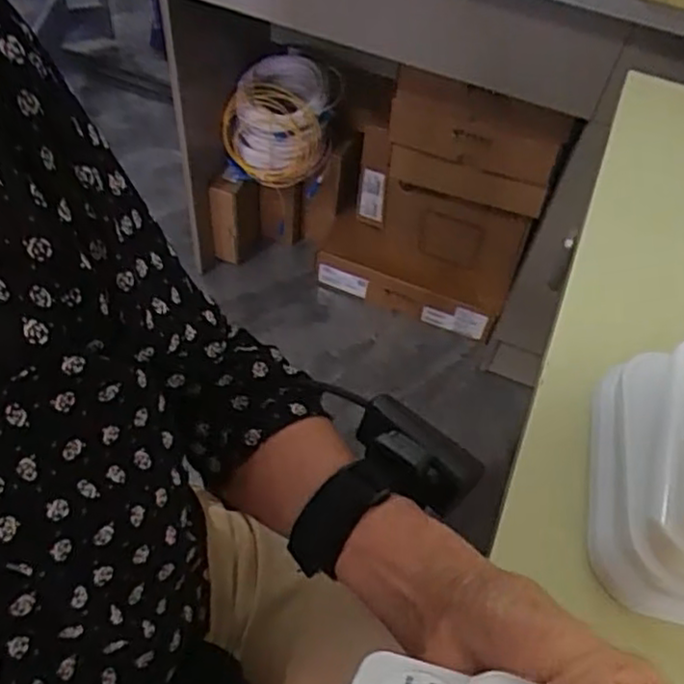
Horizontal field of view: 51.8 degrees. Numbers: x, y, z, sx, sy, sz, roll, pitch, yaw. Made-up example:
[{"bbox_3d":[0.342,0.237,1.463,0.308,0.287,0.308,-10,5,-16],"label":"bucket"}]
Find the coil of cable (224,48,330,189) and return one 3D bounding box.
[{"bbox_3d":[-0.118,-0.399,1.272,0.179,0.144,0.193,2,55,-3],"label":"coil of cable"}]

